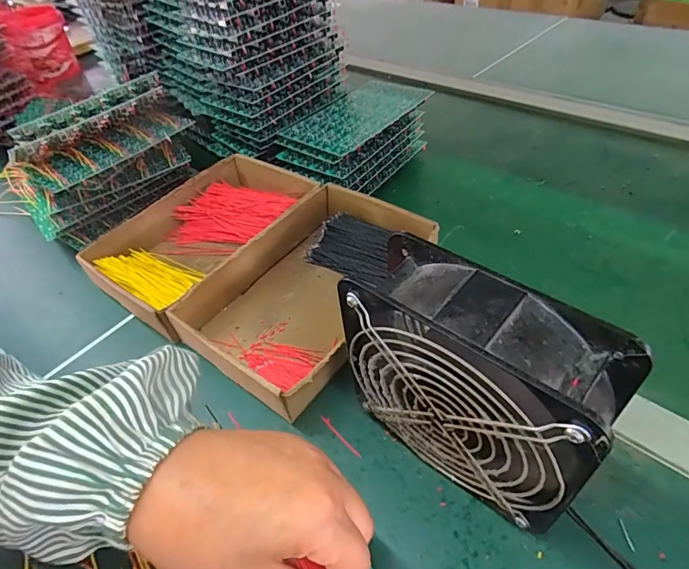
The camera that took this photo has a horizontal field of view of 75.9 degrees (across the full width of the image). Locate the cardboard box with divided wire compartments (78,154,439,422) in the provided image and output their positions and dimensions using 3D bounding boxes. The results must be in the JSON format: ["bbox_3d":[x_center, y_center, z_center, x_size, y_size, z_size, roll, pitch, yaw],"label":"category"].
[{"bbox_3d":[-0.091,-0.031,0.455,0.298,0.041,0.229,26,55,28],"label":"cardboard box with divided wire compartments"}]

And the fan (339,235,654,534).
[{"bbox_3d":[0.072,0.067,0.269,0.143,0.152,0.055,31,57,31],"label":"fan"}]

